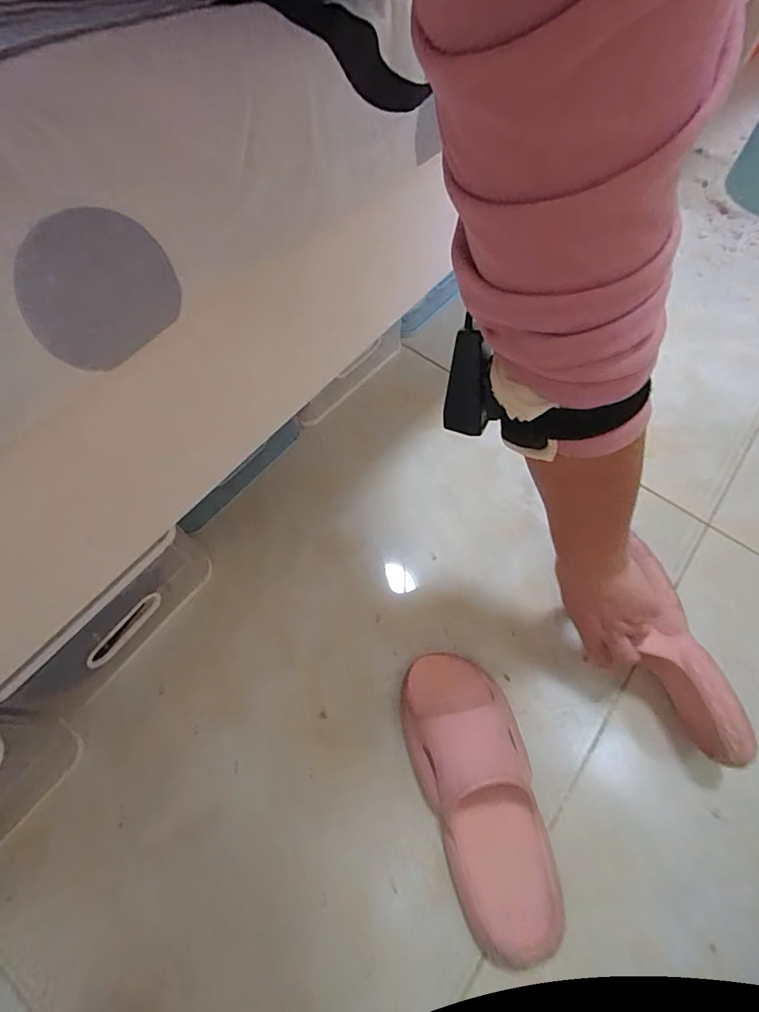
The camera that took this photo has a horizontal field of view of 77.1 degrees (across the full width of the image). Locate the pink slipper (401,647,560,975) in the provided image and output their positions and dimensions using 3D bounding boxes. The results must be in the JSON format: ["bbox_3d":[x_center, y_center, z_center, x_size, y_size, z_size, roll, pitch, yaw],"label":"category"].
[{"bbox_3d":[0.092,0.265,0.443,0.102,0.071,0.249,-11,65,-5],"label":"pink slipper"}]

